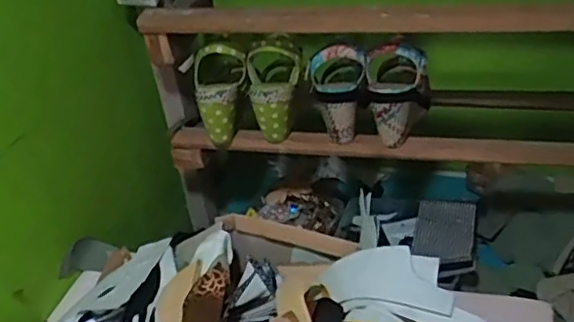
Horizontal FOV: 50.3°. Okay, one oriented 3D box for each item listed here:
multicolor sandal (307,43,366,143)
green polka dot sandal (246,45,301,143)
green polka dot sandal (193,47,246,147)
[{"bbox_3d":[0.071,-0.099,0.862,0.081,0.129,0.071,-2,33,8],"label":"multicolor sandal"},{"bbox_3d":[-0.014,-0.103,0.884,0.079,0.128,0.078,-7,32,0],"label":"green polka dot sandal"},{"bbox_3d":[-0.102,-0.098,0.892,0.081,0.148,0.069,1,4,4],"label":"green polka dot sandal"}]

